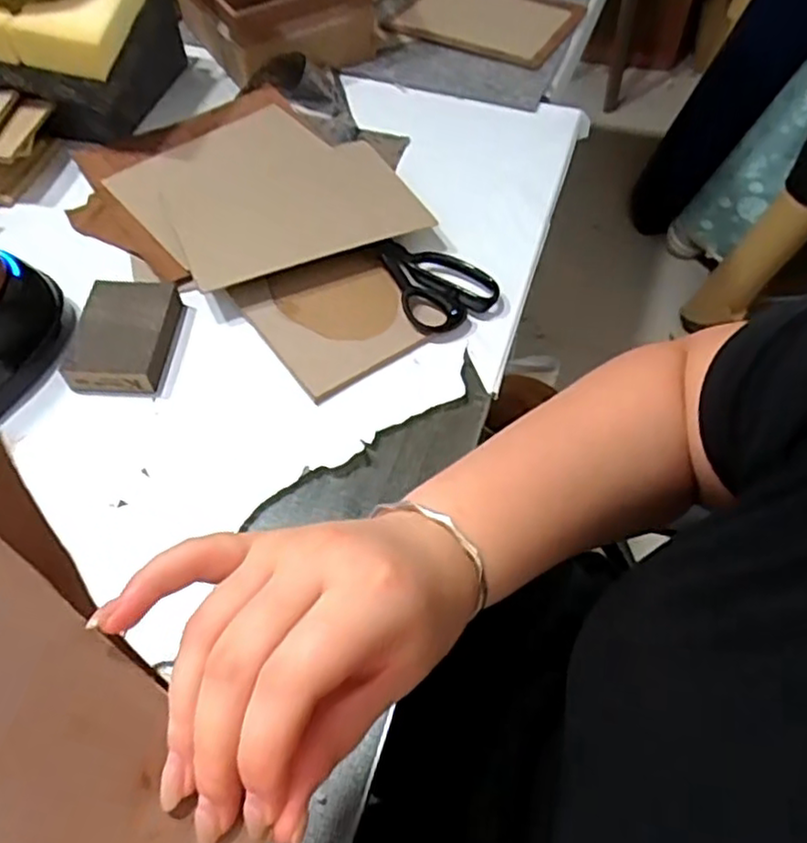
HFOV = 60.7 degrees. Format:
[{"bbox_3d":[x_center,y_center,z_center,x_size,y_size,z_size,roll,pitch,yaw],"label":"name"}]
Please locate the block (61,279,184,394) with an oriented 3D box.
[{"bbox_3d":[-0.224,-0.071,0.557,0.073,0.027,0.103,0,55,1],"label":"block"}]

